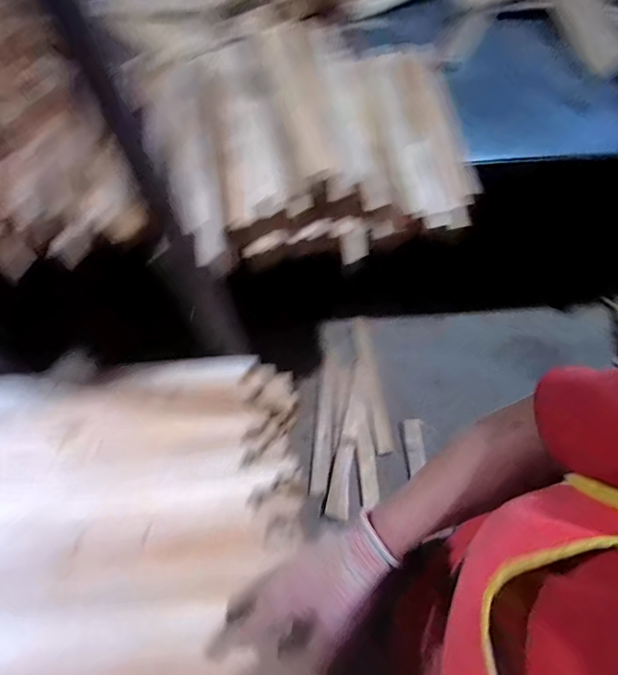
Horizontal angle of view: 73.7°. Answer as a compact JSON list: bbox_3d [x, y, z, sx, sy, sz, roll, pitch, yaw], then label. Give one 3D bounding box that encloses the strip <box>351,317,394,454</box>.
[{"bbox_3d":[0.218,0.163,1.442,0.061,0.023,0.465,-10,77,-2],"label":"strip"}]

